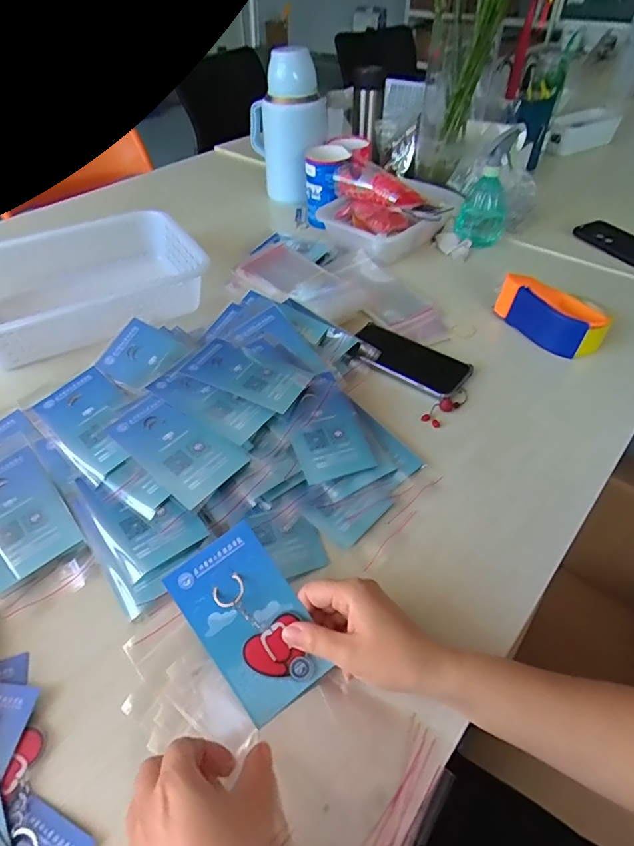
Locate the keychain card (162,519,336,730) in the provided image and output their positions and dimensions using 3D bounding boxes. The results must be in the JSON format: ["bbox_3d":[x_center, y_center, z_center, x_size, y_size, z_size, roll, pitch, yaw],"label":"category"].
[{"bbox_3d":[-0.052,0.155,0.376,0.079,0.006,0.132,-35,82,-9],"label":"keychain card"}]

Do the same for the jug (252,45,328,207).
[{"bbox_3d":[-0.060,-0.573,0.960,0.156,0.268,0.117,0,46,1],"label":"jug"}]

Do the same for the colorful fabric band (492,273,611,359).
[{"bbox_3d":[0.327,-0.150,0.657,0.062,0.062,0.158,-26,51,-22],"label":"colorful fabric band"}]

